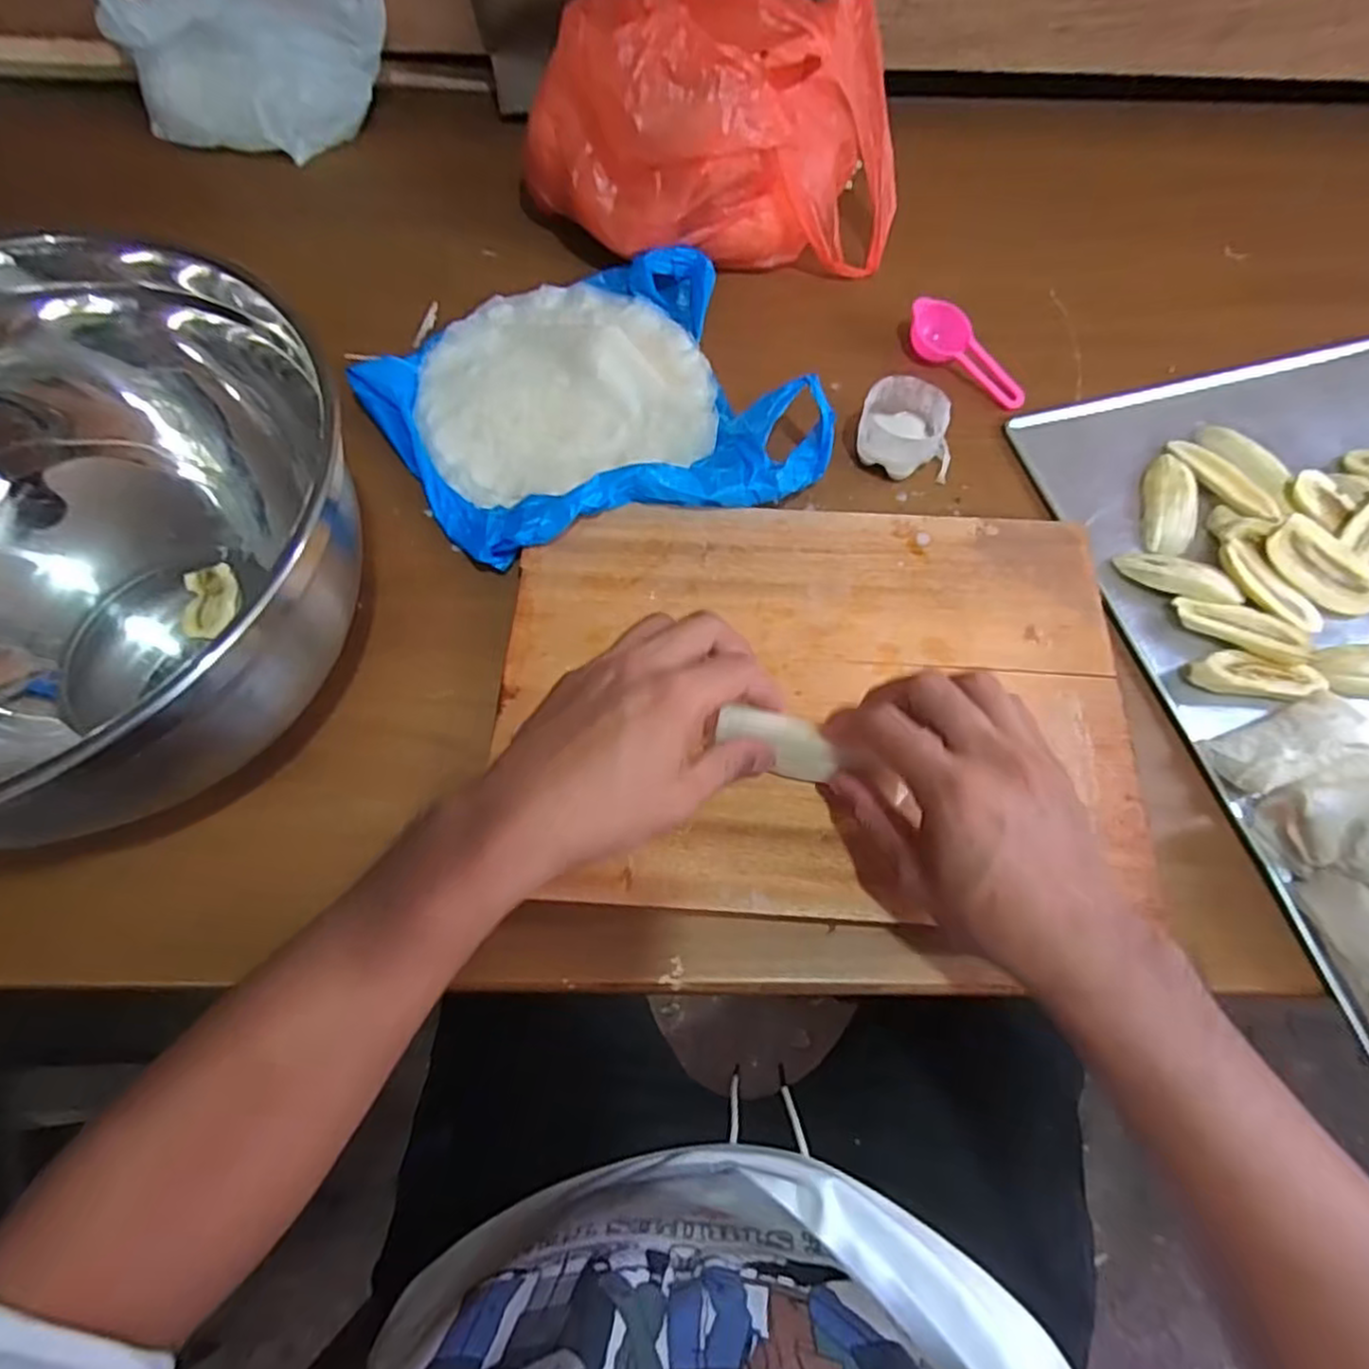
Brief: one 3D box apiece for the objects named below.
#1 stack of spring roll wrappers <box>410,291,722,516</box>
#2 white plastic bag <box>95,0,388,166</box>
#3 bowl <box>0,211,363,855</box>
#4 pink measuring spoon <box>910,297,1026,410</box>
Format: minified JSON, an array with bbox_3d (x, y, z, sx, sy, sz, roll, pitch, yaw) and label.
[{"bbox_3d":[-0.088,-0.222,0.525,0.201,0.025,0.213,-22,69,-9],"label":"stack of spring roll wrappers"},{"bbox_3d":[-0.374,-0.565,0.618,0.184,0.136,0.148,25,69,10],"label":"white plastic bag"},{"bbox_3d":[-0.314,-0.048,0.362,0.311,0.188,0.261,1,67,0],"label":"bowl"},{"bbox_3d":[0.211,-0.246,0.543,0.105,0.021,0.035,44,69,4],"label":"pink measuring spoon"}]

